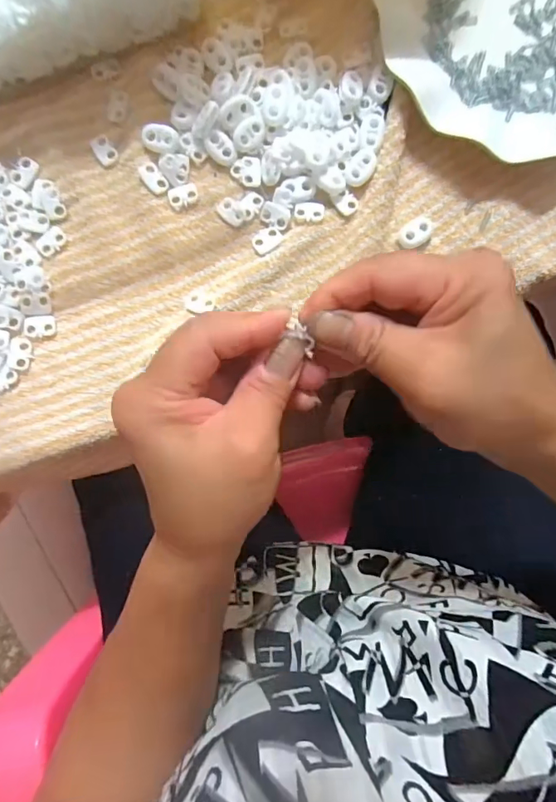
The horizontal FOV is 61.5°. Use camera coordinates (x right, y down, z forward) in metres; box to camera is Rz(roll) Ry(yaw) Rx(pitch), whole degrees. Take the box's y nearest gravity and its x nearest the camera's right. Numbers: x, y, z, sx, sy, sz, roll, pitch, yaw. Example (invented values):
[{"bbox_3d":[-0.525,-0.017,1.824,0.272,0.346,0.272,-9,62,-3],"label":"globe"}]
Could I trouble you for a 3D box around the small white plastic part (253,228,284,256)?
[{"bbox_3d":[-0.006,-0.100,0.290,0.019,0.004,0.014,-36,91,-1],"label":"small white plastic part"}]

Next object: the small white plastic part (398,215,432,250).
[{"bbox_3d":[0.086,-0.105,0.291,0.023,0.007,0.015,-37,91,-1],"label":"small white plastic part"}]

